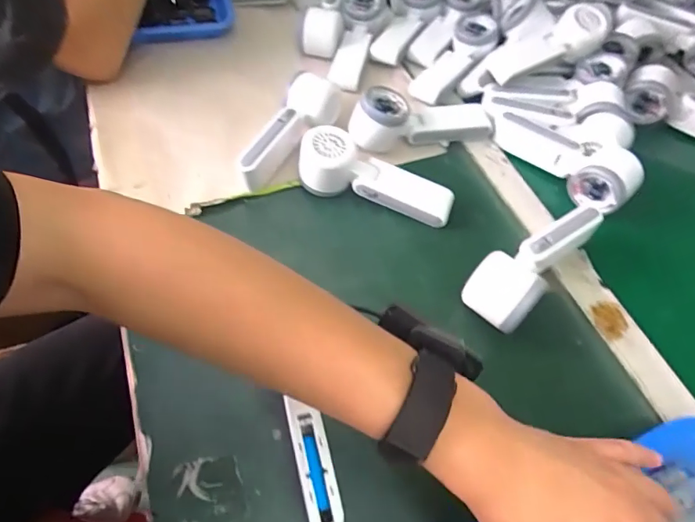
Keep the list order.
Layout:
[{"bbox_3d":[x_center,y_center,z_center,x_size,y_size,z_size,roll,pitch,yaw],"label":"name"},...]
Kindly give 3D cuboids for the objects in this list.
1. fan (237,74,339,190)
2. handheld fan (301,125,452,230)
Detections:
[{"bbox_3d":[-0.060,-0.142,0.535,0.058,0.058,0.172,20,56,9],"label":"fan"},{"bbox_3d":[0.028,-0.085,0.506,0.171,0.049,0.059,22,57,-4],"label":"handheld fan"}]

